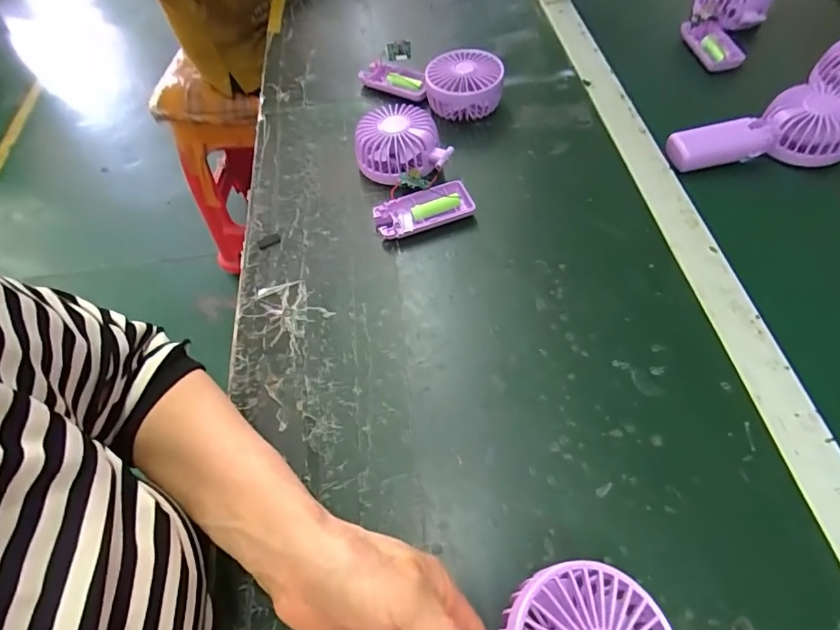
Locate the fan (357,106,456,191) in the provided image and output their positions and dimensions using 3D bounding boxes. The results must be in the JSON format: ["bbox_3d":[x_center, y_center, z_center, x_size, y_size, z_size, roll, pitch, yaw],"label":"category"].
[{"bbox_3d":[-0.019,-0.173,0.481,0.098,0.047,0.081,25,63,18],"label":"fan"}]

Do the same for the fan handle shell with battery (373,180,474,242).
[{"bbox_3d":[0.003,-0.100,0.453,0.092,0.018,0.042,-18,59,-8],"label":"fan handle shell with battery"}]

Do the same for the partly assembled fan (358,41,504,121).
[{"bbox_3d":[0.015,-0.283,0.548,0.173,0.044,0.084,37,67,23],"label":"partly assembled fan"}]

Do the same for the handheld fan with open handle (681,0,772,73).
[{"bbox_3d":[0.389,-0.381,0.594,0.083,0.049,0.161,25,63,18],"label":"handheld fan with open handle"}]

